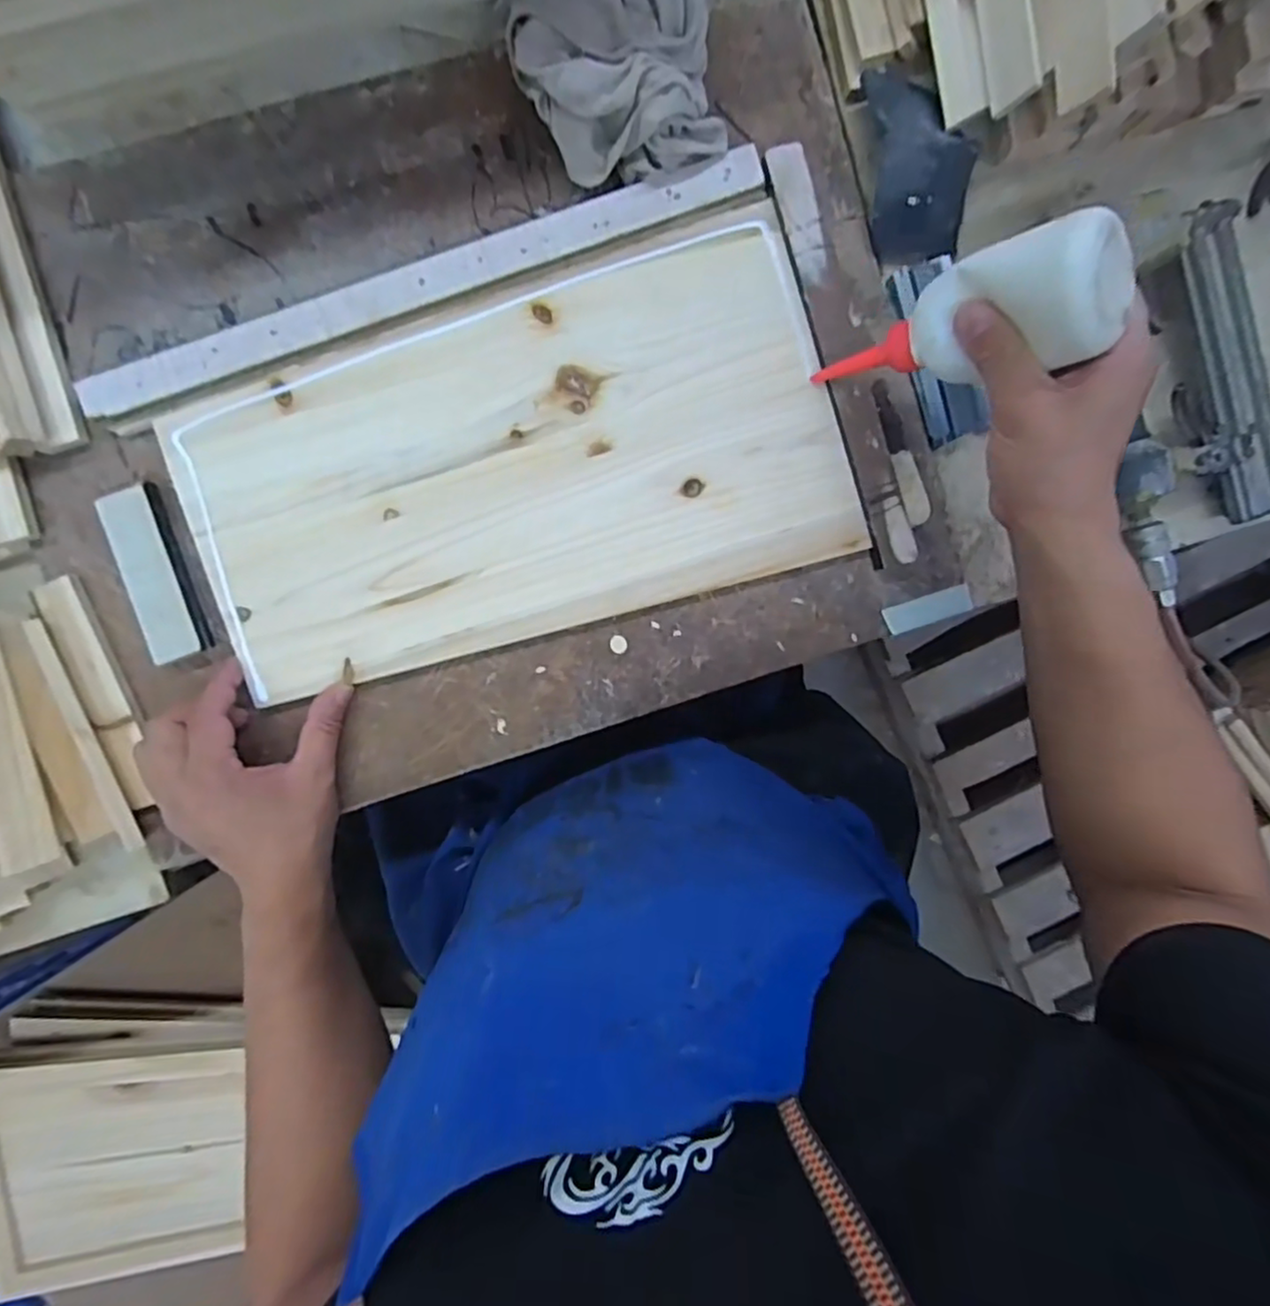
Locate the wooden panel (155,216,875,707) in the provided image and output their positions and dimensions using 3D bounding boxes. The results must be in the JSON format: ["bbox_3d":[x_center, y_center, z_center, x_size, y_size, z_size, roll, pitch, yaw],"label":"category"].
[{"bbox_3d":[-0.074,-0.119,0.424,0.417,0.012,0.221,-17,92,-3],"label":"wooden panel"}]

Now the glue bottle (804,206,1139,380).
[{"bbox_3d":[0.181,-0.180,0.358,0.051,0.153,0.055,2,91,-35],"label":"glue bottle"}]

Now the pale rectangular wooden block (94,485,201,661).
[{"bbox_3d":[-0.311,-0.050,0.410,0.031,0.013,0.109,-17,95,-2],"label":"pale rectangular wooden block"}]

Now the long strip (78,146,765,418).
[{"bbox_3d":[-0.133,-0.243,0.412,0.449,0.012,0.031,-21,95,-2],"label":"long strip"}]

